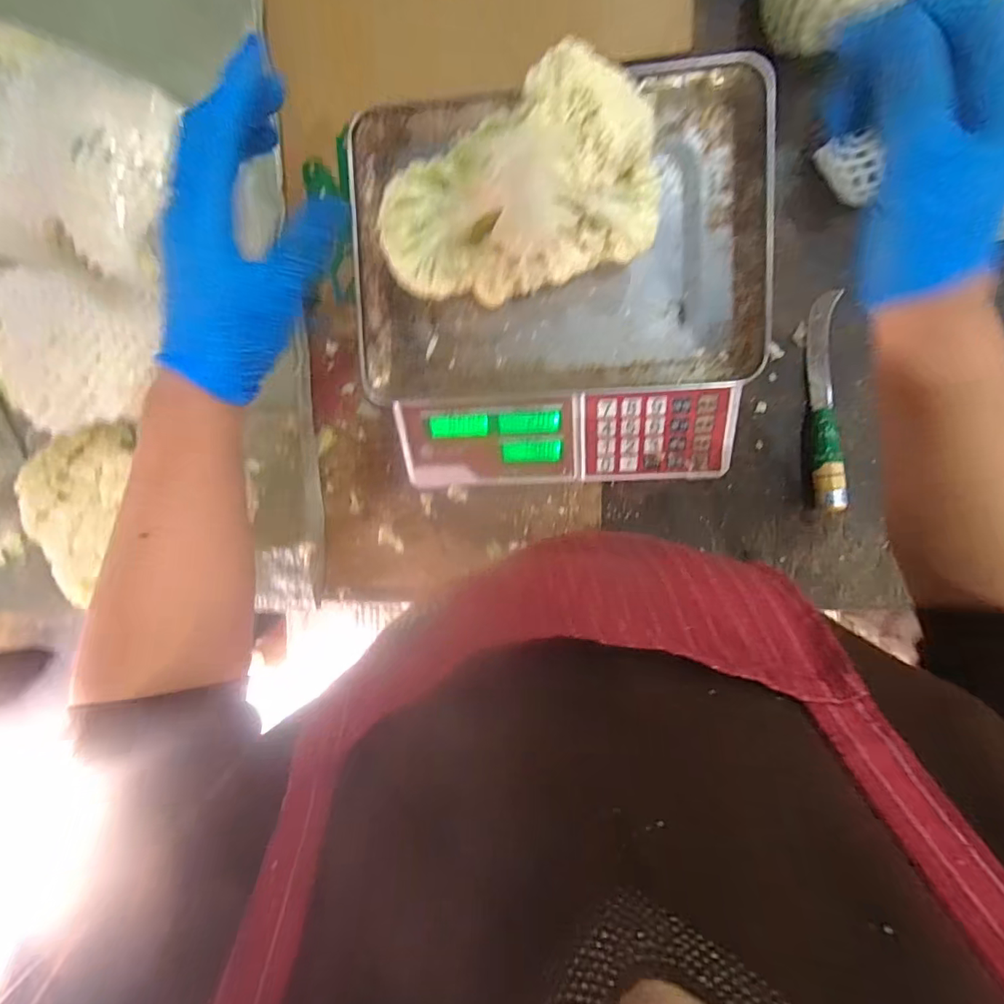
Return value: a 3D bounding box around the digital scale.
[{"bbox_3d":[0.048,-0.171,0.451,0.320,0.110,0.308,-2,96,7],"label":"digital scale"}]

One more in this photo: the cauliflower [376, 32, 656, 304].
[{"bbox_3d":[0.013,-0.211,0.350,0.183,0.121,0.106,-13,93,10],"label":"cauliflower"}]

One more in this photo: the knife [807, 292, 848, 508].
[{"bbox_3d":[0.304,-0.092,0.471,0.023,0.026,0.201,-4,96,7],"label":"knife"}]

